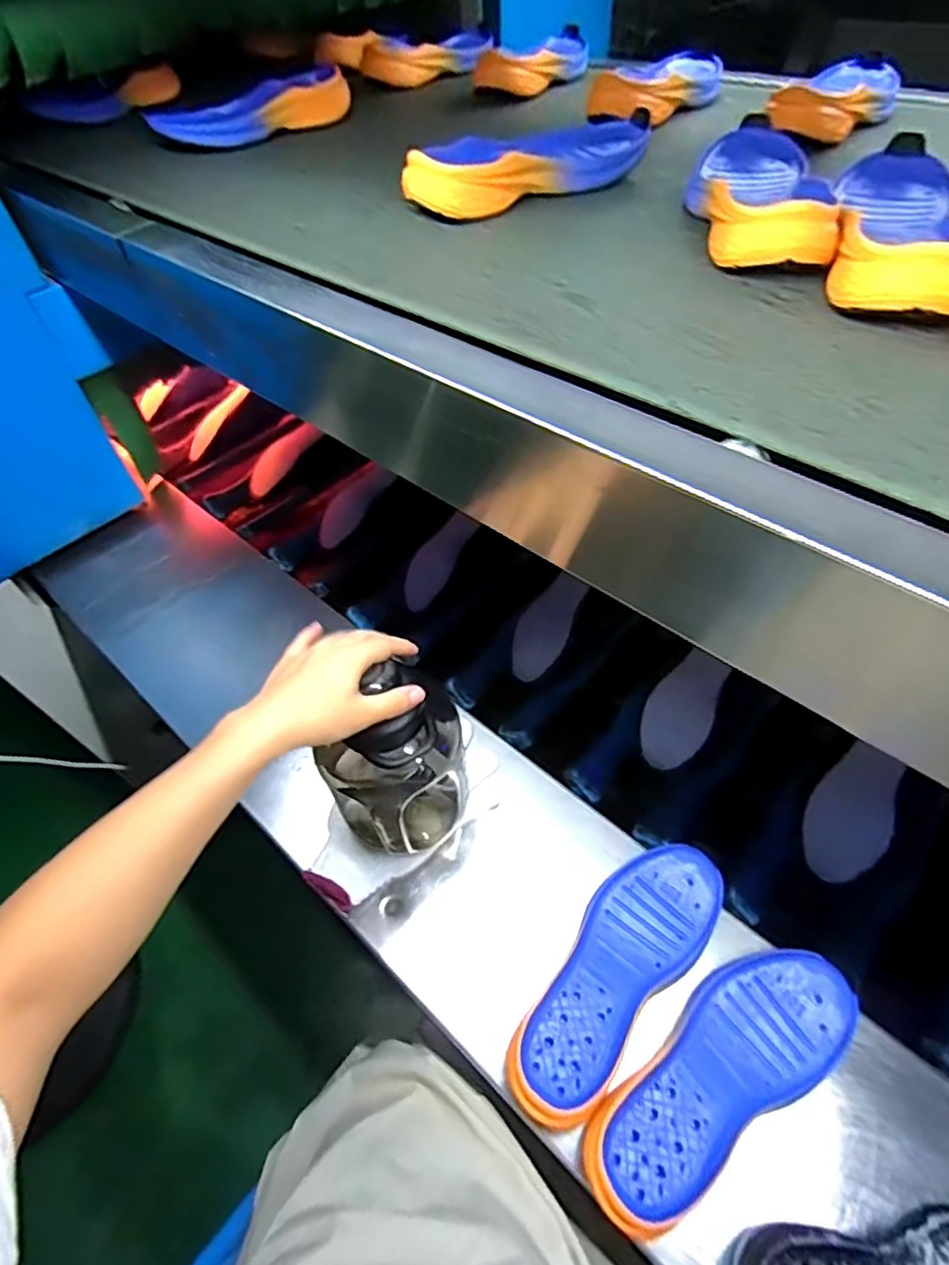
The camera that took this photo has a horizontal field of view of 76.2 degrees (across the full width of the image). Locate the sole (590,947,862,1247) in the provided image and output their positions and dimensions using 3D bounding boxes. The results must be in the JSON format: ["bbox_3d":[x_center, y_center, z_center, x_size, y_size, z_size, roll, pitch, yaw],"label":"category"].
[{"bbox_3d":[0.185,0.326,0.452,0.237,0.029,0.089,-27,53,-17],"label":"sole"}]

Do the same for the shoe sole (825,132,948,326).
[{"bbox_3d":[0.293,-0.285,0.415,0.080,0.041,0.249,16,53,15],"label":"shoe sole"}]

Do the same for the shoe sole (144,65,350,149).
[{"bbox_3d":[-0.259,-0.617,0.716,0.235,0.044,0.065,-29,54,-19],"label":"shoe sole"}]

